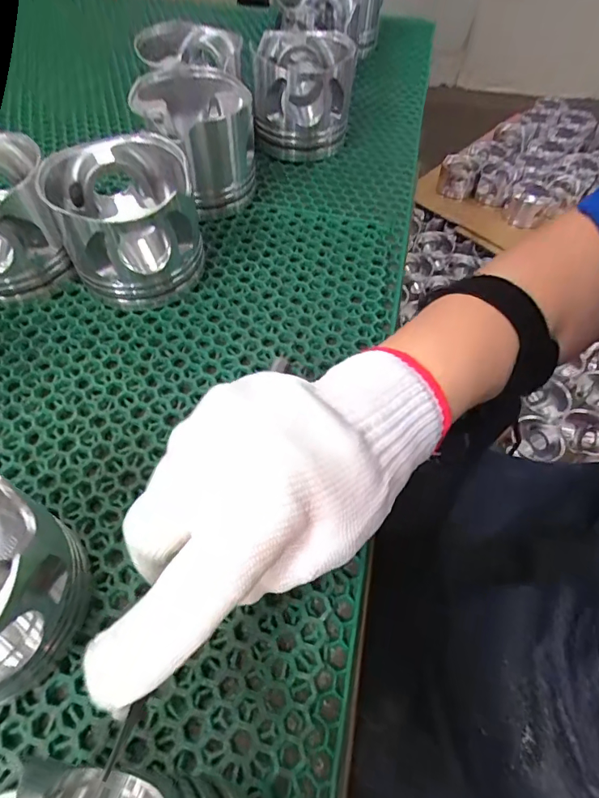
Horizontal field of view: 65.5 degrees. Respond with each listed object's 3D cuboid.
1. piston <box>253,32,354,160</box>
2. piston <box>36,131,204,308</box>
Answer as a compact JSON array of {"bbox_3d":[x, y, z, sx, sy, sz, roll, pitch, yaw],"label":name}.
[{"bbox_3d":[0.004,-0.266,0.412,0.080,0.078,0.080,6,58,1],"label":"piston"},{"bbox_3d":[-0.114,-0.115,0.312,0.091,0.076,0.089,-7,59,-7],"label":"piston"}]

